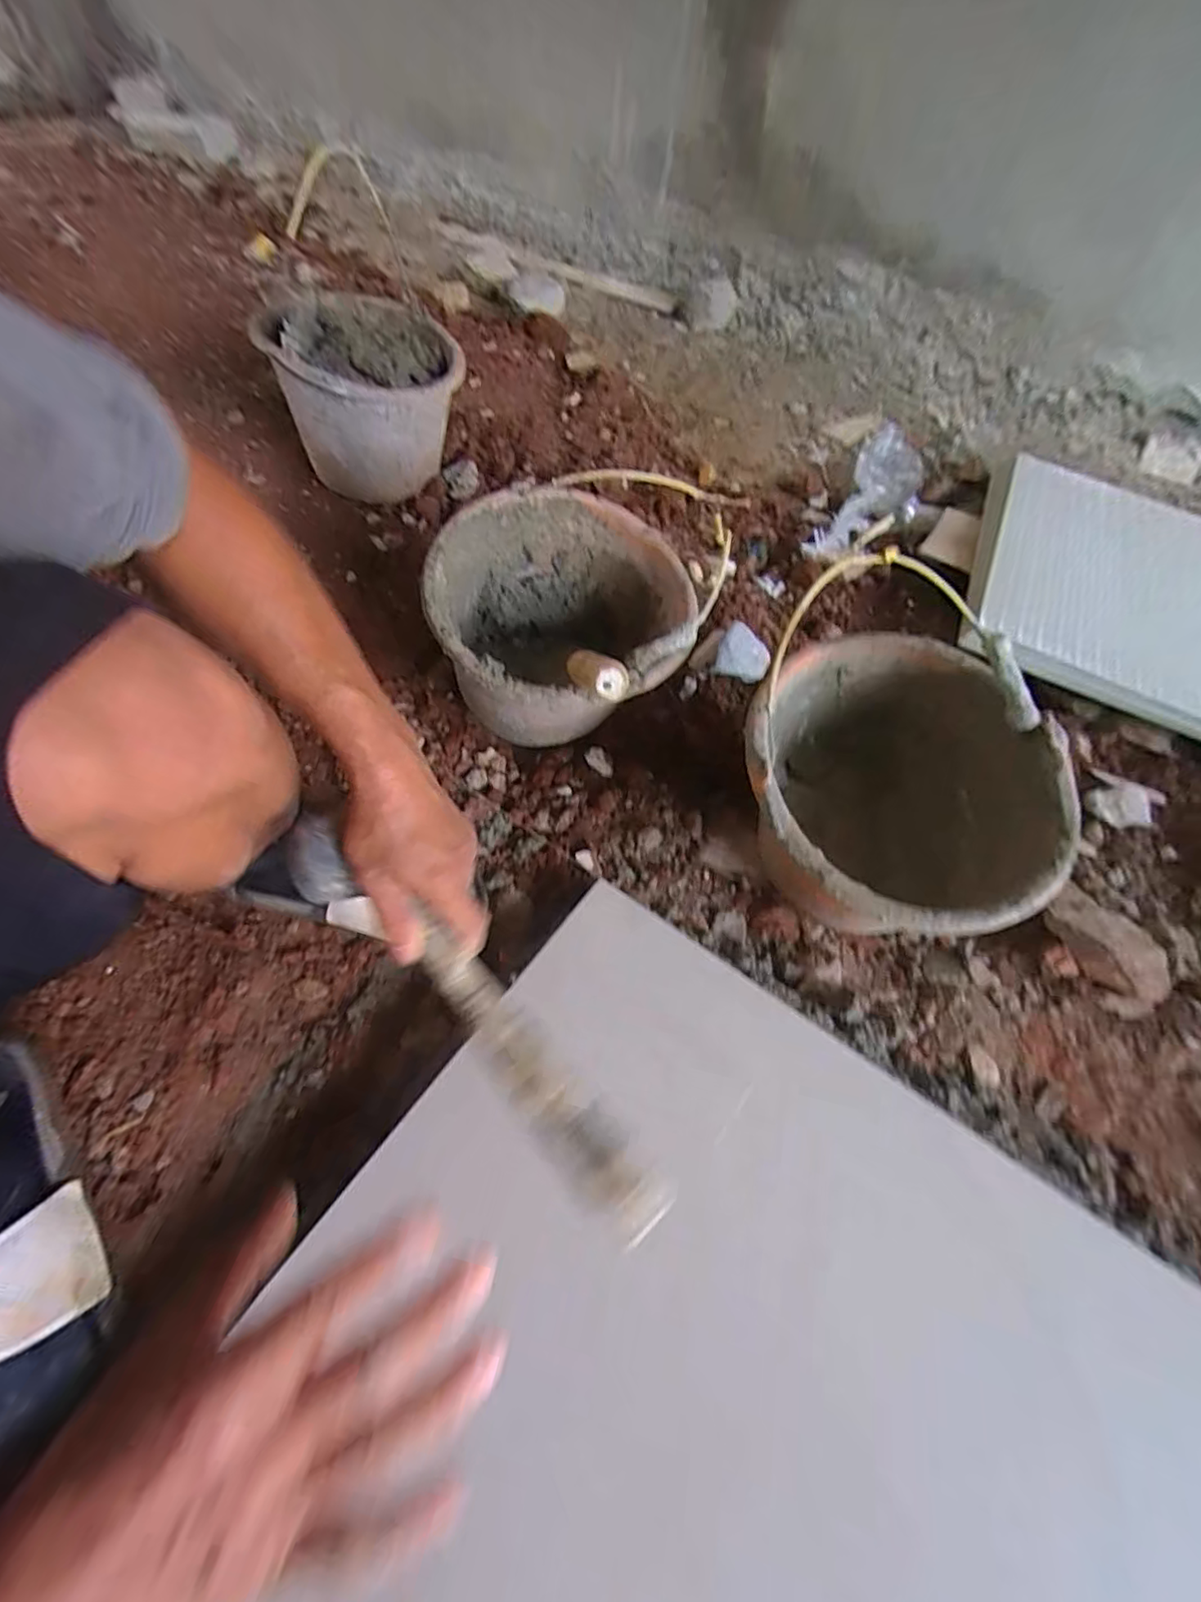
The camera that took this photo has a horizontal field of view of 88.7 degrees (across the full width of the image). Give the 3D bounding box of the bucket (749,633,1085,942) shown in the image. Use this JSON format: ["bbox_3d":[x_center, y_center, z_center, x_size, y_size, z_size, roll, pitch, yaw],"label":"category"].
[{"bbox_3d":[0.255,0.004,0.573,0.243,0.177,0.275,-20,60,-18],"label":"bucket"}]

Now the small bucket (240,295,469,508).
[{"bbox_3d":[-0.334,-0.604,0.929,0.249,0.220,0.259,-7,57,-10],"label":"small bucket"}]

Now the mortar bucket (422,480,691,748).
[{"bbox_3d":[-0.037,-0.175,0.690,0.265,0.220,0.268,11,56,2],"label":"mortar bucket"}]

